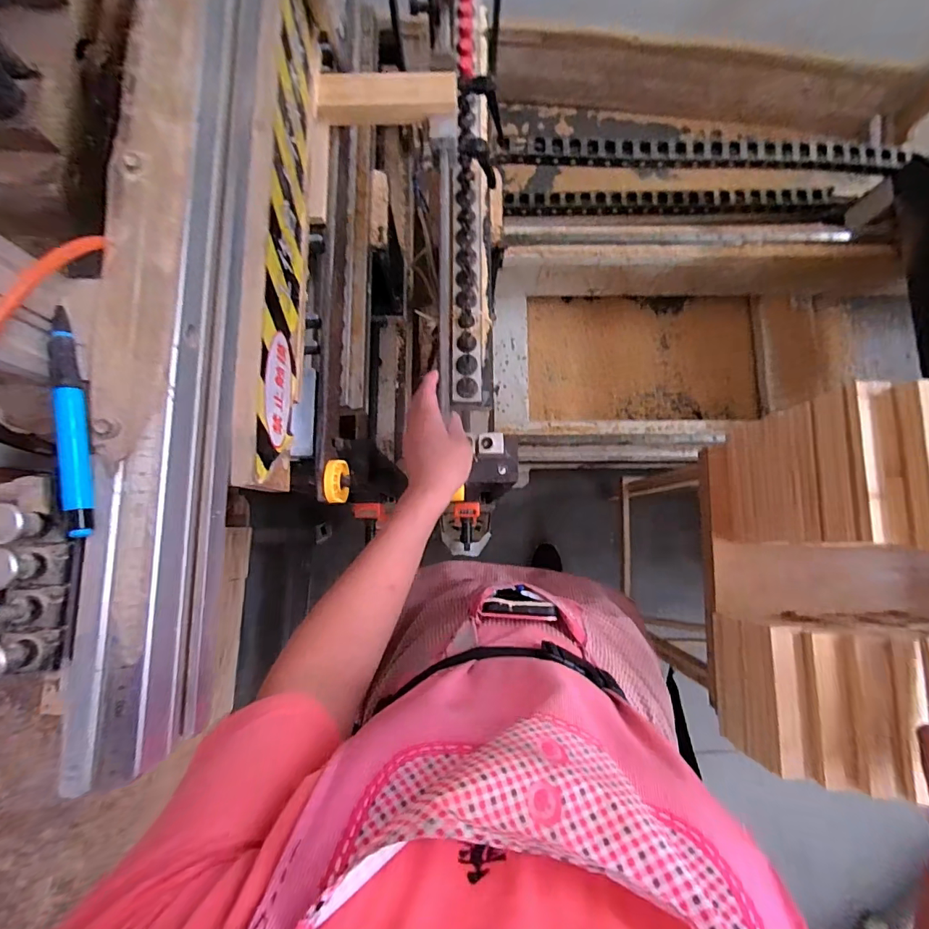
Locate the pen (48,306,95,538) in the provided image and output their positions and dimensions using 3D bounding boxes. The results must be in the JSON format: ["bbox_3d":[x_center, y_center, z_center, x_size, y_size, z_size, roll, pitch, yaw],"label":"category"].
[{"bbox_3d":[-0.211,-0.025,0.243,0.014,0.014,0.126,-15,82,-2],"label":"pen"}]

